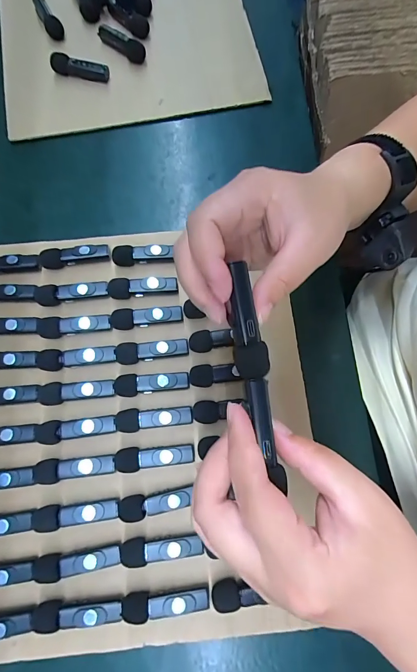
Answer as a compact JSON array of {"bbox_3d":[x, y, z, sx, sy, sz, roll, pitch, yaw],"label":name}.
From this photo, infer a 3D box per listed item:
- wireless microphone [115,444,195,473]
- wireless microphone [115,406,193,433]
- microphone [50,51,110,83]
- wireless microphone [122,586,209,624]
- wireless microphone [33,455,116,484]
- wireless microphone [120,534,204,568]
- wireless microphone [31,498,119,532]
[{"bbox_3d":[-0.044,0.102,0.287,0.064,0.017,0.018,-4,75,-2],"label":"wireless microphone"},{"bbox_3d":[-0.047,0.070,0.294,0.064,0.012,0.018,-7,75,-3],"label":"wireless microphone"},{"bbox_3d":[-0.146,-0.304,0.390,0.065,0.020,0.016,9,75,1],"label":"microphone"},{"bbox_3d":[-0.032,0.203,0.261,0.064,0.014,0.016,-5,75,-2],"label":"wireless microphone"},{"bbox_3d":[-0.111,0.108,0.284,0.065,0.015,0.018,-8,76,-3],"label":"wireless microphone"},{"bbox_3d":[-0.036,0.166,0.270,0.063,0.016,0.018,-9,76,-3],"label":"wireless microphone"},{"bbox_3d":[-0.106,0.142,0.276,0.067,0.015,0.017,-8,76,-3],"label":"wireless microphone"}]

